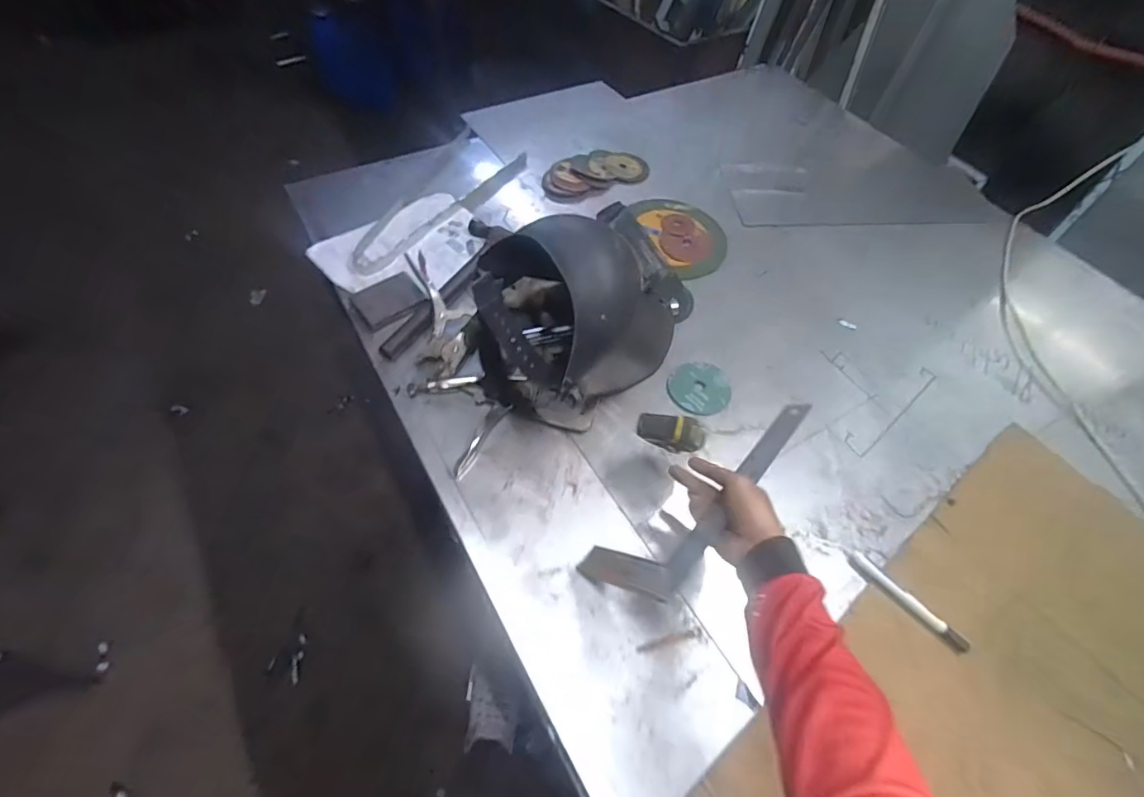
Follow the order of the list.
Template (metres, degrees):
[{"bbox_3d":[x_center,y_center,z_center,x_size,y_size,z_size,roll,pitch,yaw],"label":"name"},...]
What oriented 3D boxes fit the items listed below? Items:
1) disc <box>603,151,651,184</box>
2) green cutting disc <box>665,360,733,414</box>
[{"bbox_3d":[0.113,-0.466,1.054,0.091,0.006,0.099,4,56,-6],"label":"disc"},{"bbox_3d":[0.191,-0.017,0.785,0.091,0.006,0.096,2,54,-3],"label":"green cutting disc"}]

